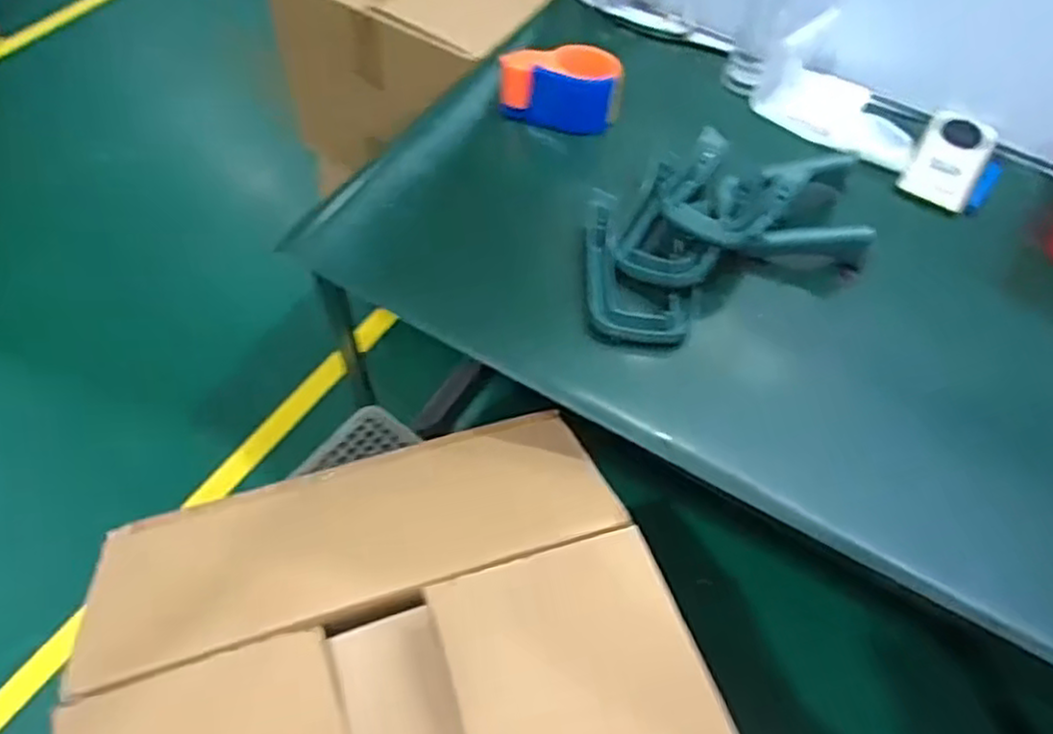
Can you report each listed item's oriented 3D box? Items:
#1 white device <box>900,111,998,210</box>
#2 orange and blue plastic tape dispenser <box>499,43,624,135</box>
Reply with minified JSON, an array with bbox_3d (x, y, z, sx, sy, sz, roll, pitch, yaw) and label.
[{"bbox_3d":[0.524,-0.260,0.879,0.082,0.030,0.153,31,61,15],"label":"white device"},{"bbox_3d":[0.044,-0.346,0.880,0.144,0.077,0.070,10,57,3],"label":"orange and blue plastic tape dispenser"}]

